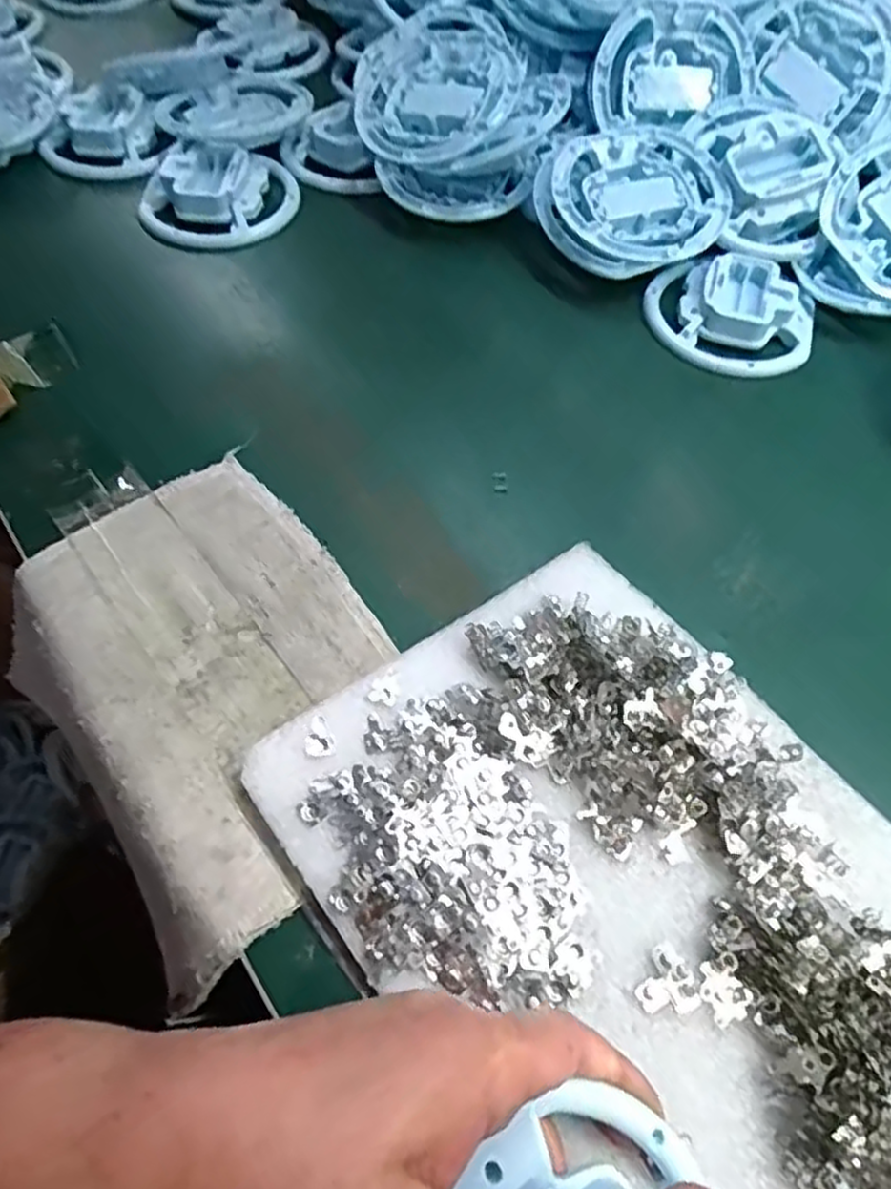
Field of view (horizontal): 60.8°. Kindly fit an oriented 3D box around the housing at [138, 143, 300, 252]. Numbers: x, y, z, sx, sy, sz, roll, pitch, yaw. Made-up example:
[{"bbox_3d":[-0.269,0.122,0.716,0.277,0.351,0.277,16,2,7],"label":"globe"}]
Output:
[{"bbox_3d":[-0.143,-0.263,0.489,0.089,0.031,0.087,14,60,7],"label":"housing"}]

